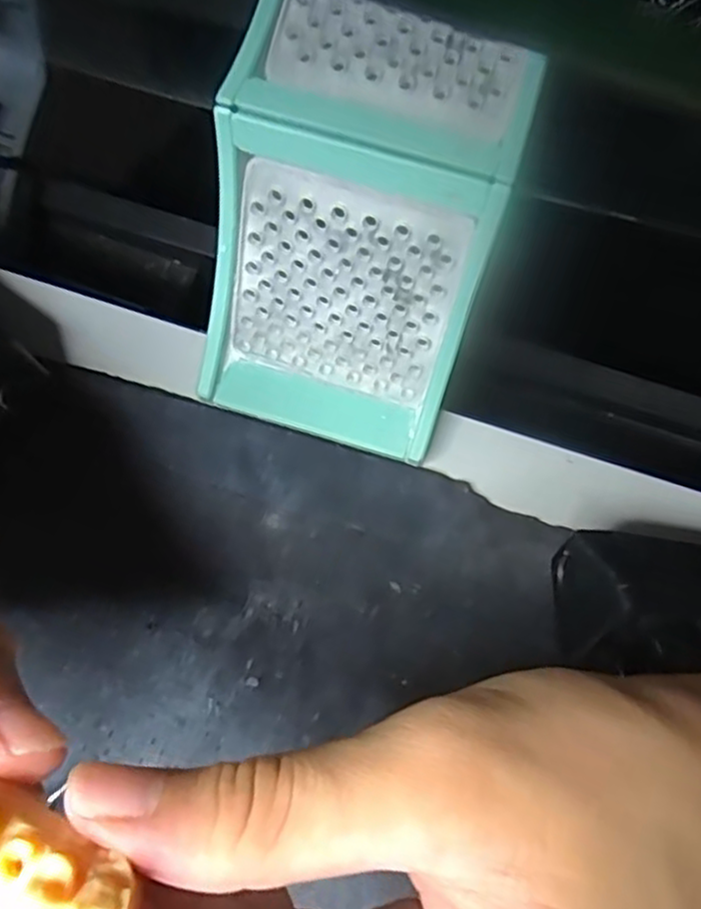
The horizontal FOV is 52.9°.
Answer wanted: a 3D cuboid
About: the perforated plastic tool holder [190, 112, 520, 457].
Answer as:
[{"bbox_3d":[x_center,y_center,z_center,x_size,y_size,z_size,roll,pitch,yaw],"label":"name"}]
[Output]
[{"bbox_3d":[-0.005,-0.043,0.204,0.074,0.095,0.017,16,40,3],"label":"perforated plastic tool holder"}]

